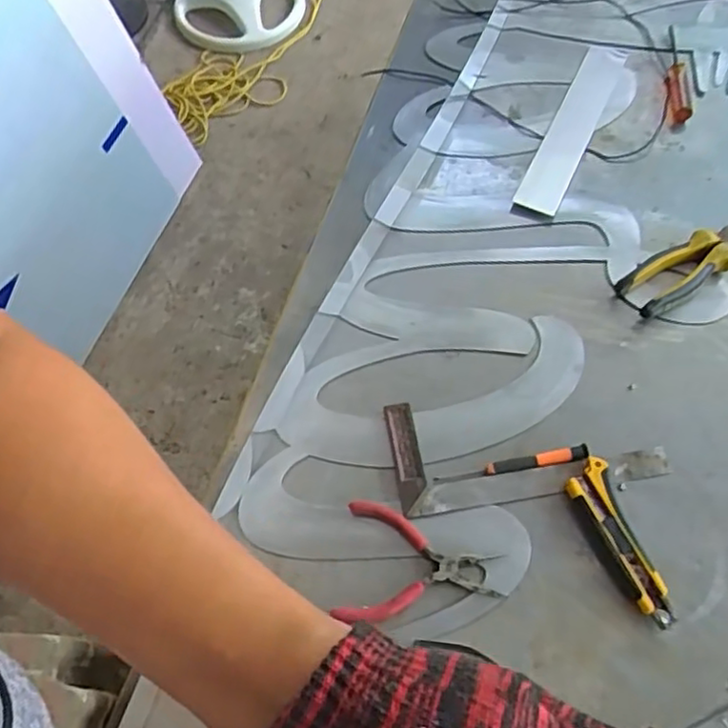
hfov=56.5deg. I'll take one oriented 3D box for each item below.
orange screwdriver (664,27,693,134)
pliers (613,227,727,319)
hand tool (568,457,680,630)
[{"bbox_3d":[0.418,-0.392,0.902,0.025,0.023,0.196,7,62,5],"label":"orange screwdriver"},{"bbox_3d":[0.355,-0.111,0.726,0.181,0.024,0.053,-30,65,-14],"label":"pliers"},{"bbox_3d":[0.223,0.157,0.594,0.038,0.021,0.146,-17,62,-7],"label":"hand tool"}]

